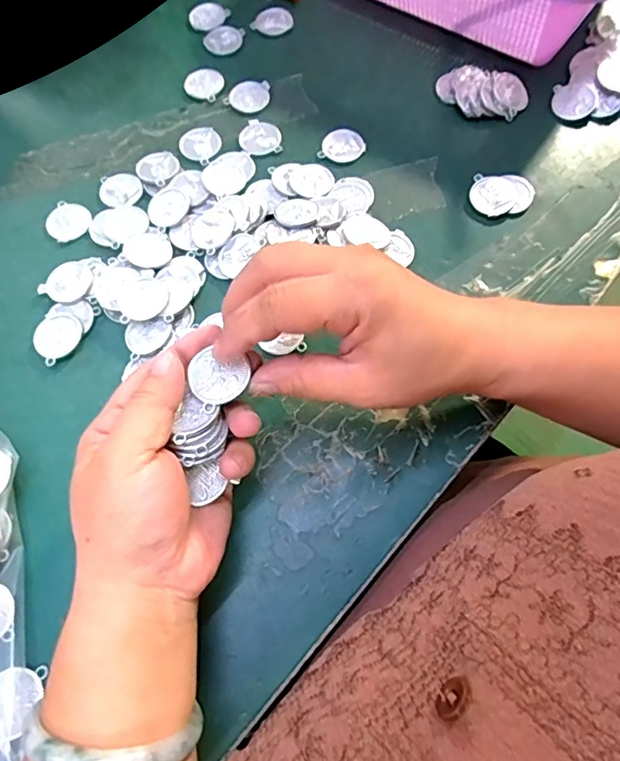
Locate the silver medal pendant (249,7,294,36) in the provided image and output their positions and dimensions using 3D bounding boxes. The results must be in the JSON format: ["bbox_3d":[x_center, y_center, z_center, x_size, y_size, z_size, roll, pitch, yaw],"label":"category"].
[{"bbox_3d":[-0.029,-0.291,0.425,0.030,0.004,0.029,-1,68,2],"label":"silver medal pendant"}]

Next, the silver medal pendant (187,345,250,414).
[{"bbox_3d":[-0.042,-0.002,0.243,0.027,0.004,0.026,-32,70,-10],"label":"silver medal pendant"}]

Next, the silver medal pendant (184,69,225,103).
[{"bbox_3d":[-0.081,-0.227,0.401,0.031,0.004,0.028,24,71,11],"label":"silver medal pendant"}]

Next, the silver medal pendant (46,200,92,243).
[{"bbox_3d":[-0.166,-0.111,0.359,0.029,0.004,0.035,-32,70,-10],"label":"silver medal pendant"}]

